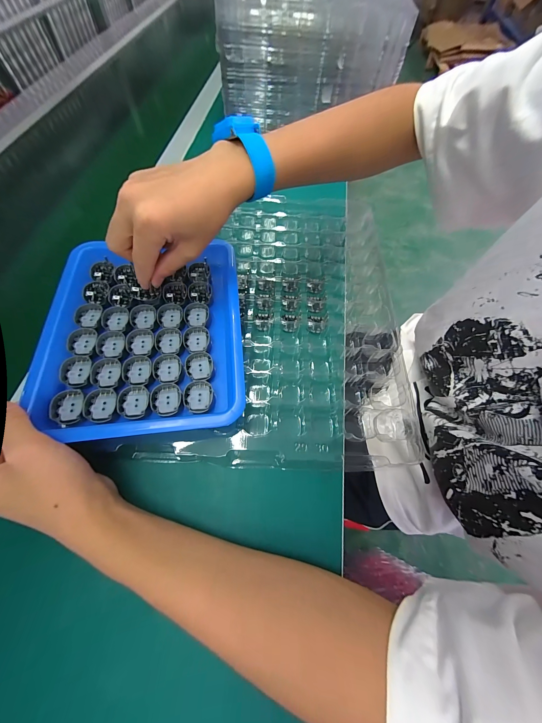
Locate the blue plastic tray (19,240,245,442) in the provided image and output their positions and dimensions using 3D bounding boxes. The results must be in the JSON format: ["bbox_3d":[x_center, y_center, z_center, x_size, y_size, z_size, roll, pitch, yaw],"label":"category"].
[{"bbox_3d":[-0.120,-0.031,0.242,0.175,0.032,0.203,-6,65,-3],"label":"blue plastic tray"}]

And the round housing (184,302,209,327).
[{"bbox_3d":[-0.077,-0.050,0.255,0.024,0.009,0.028,-8,65,-4],"label":"round housing"}]

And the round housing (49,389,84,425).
[{"bbox_3d":[-0.171,0.038,0.206,0.022,0.008,0.029,-9,65,-5],"label":"round housing"}]

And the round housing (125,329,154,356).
[{"bbox_3d":[-0.127,-0.019,0.237,0.024,0.008,0.028,1,65,0],"label":"round housing"}]

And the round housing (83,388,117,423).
[{"bbox_3d":[-0.145,0.036,0.208,0.023,0.008,0.029,-3,65,-2],"label":"round housing"}]

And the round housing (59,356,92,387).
[{"bbox_3d":[-0.174,0.008,0.219,0.021,0.008,0.029,-7,65,-4],"label":"round housing"}]

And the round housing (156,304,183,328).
[{"bbox_3d":[-0.104,-0.047,0.252,0.024,0.006,0.026,0,65,0],"label":"round housing"}]

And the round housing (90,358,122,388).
[{"bbox_3d":[-0.148,0.009,0.221,0.022,0.011,0.028,0,65,-1],"label":"round housing"}]

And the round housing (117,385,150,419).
[{"bbox_3d":[-0.118,0.034,0.211,0.023,0.006,0.028,-8,65,-5],"label":"round housing"}]

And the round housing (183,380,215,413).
[{"bbox_3d":[-0.064,0.032,0.221,0.025,0.011,0.029,-10,65,-5],"label":"round housing"}]

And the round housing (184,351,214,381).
[{"bbox_3d":[-0.068,0.005,0.232,0.025,0.008,0.029,-14,66,-7],"label":"round housing"}]

